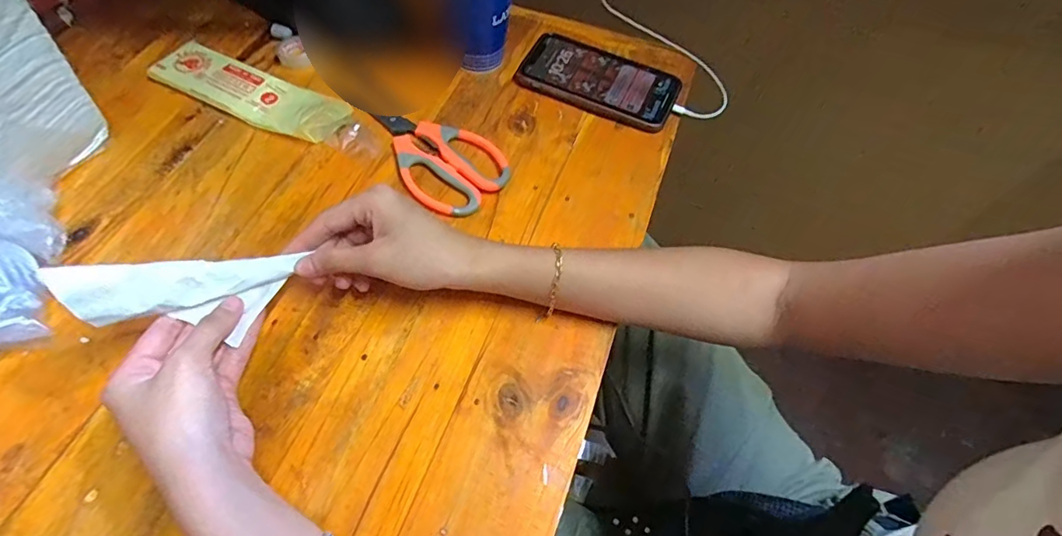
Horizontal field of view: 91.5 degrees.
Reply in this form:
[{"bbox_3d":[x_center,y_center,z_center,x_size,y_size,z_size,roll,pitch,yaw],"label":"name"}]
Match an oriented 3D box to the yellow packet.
[{"bbox_3d":[-0.255,-0.160,0.472,0.183,0.013,0.056,23,61,9],"label":"yellow packet"}]

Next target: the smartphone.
[{"bbox_3d":[0.068,-0.186,0.510,0.149,0.015,0.080,23,61,9],"label":"smartphone"}]

